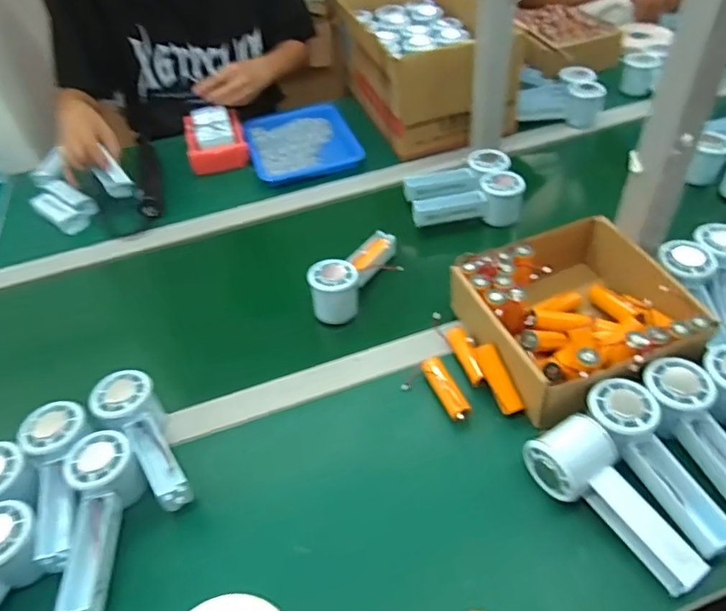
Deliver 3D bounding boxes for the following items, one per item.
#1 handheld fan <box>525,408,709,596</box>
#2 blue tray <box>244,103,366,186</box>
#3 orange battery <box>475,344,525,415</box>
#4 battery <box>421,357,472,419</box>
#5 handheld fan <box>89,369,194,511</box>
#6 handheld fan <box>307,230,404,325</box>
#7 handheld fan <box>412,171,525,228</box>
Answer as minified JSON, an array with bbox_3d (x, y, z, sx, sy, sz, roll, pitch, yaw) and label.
[{"bbox_3d":[0.211,0.158,0.447,0.059,0.058,0.151,-33,51,-23],"label":"handheld fan"},{"bbox_3d":[-0.113,-0.298,0.959,0.178,0.023,0.252,-16,46,-9],"label":"blue tray"},{"bbox_3d":[0.137,0.074,0.542,0.020,0.014,0.073,-19,72,-12],"label":"orange battery"},{"bbox_3d":[0.086,0.086,0.557,0.021,0.017,0.078,-18,46,-11],"label":"battery"},{"bbox_3d":[-0.209,0.125,0.523,0.055,0.041,0.156,-35,51,-25],"label":"handheld fan"},{"bbox_3d":[-0.004,-0.045,0.672,0.054,0.056,0.149,28,55,30],"label":"handheld fan"},{"bbox_3d":[0.145,-0.146,0.759,0.147,0.058,0.048,-4,45,3],"label":"handheld fan"}]

